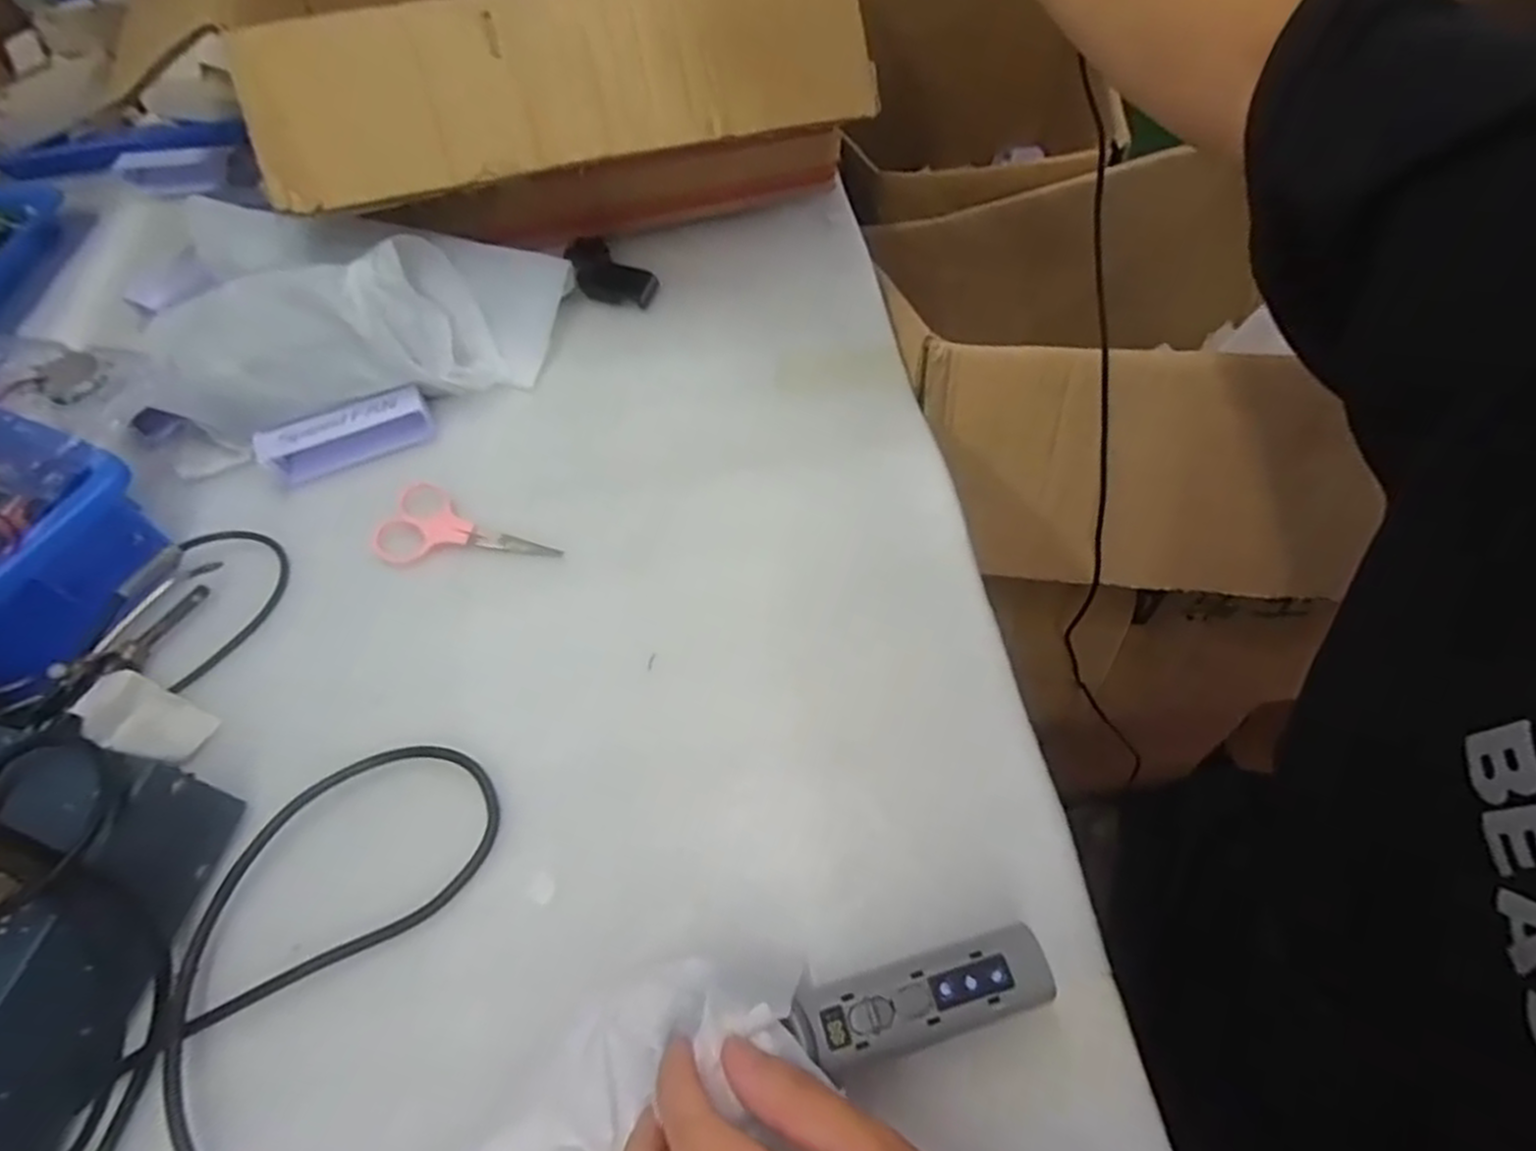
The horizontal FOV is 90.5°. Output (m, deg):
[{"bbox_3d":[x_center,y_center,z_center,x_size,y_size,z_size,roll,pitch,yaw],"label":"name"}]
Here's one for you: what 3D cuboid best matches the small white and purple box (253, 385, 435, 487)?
[{"bbox_3d":[-0.265,-0.089,0.480,0.098,0.023,0.027,-24,59,-13],"label":"small white and purple box"}]

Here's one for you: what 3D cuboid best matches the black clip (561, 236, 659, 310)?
[{"bbox_3d":[-0.114,-0.224,0.558,0.061,0.036,0.035,7,58,7],"label":"black clip"}]

